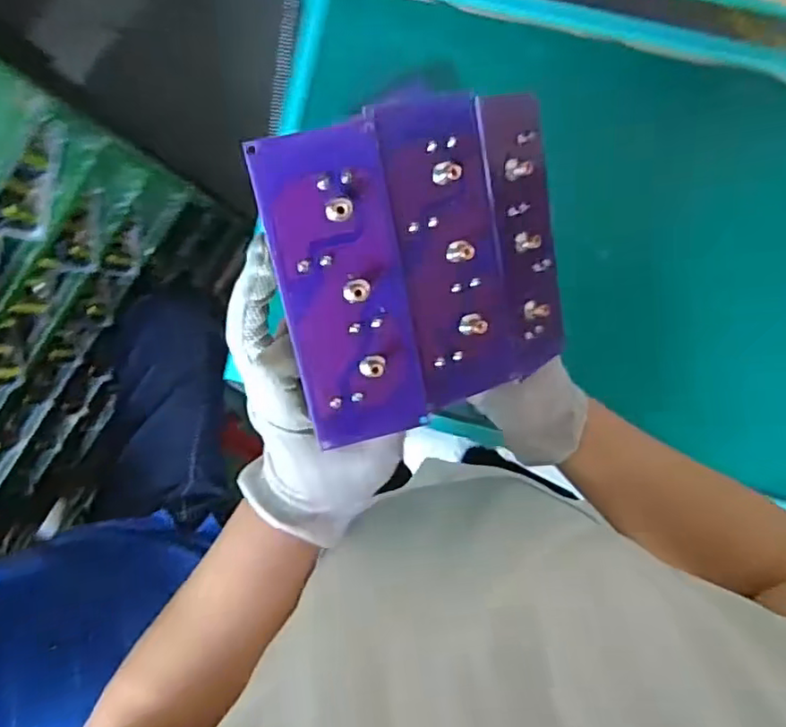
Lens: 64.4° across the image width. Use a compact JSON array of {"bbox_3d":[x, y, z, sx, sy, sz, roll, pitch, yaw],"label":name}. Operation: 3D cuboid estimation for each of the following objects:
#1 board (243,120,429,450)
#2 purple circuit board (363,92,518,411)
[{"bbox_3d":[-0.021,-0.031,0.273,0.052,0.004,0.134,-14,106,-7],"label":"board"},{"bbox_3d":[0.027,-0.049,0.286,0.052,0.006,0.134,-20,108,-21],"label":"purple circuit board"}]

